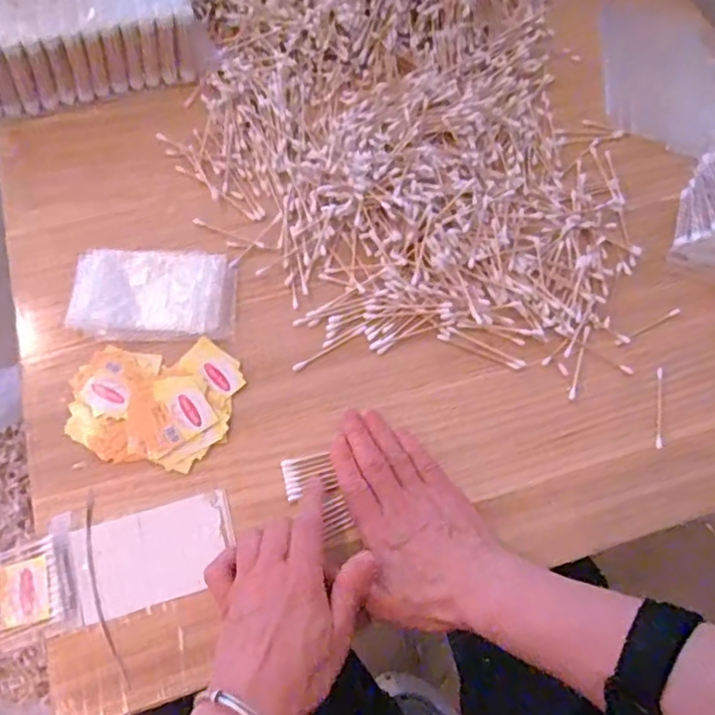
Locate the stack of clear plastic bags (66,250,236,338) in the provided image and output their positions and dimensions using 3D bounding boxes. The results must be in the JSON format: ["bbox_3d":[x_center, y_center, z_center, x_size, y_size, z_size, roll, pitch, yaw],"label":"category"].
[{"bbox_3d":[-0.162,-0.051,0.490,0.125,0.015,0.070,1,65,-4],"label":"stack of clear plastic bags"}]

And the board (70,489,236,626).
[{"bbox_3d":[-0.137,0.135,0.421,0.104,0.005,0.063,-14,66,-11],"label":"board"}]

